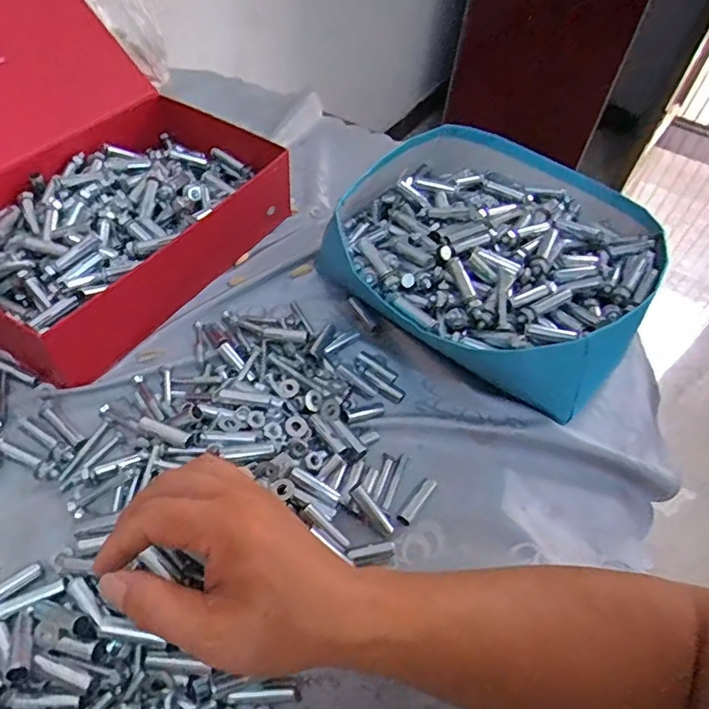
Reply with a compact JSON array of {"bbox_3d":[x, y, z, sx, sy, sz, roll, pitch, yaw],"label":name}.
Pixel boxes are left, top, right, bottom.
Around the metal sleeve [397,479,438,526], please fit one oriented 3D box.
[{"bbox_3d":[0.046,0.109,0.410,0.011,0.007,0.042,34,56,19],"label":"metal sleeve"}]

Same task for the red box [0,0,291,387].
[{"bbox_3d":[-0.299,-0.212,0.498,0.382,0.204,0.299,29,54,15],"label":"red box"}]

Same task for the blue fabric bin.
[{"bbox_3d":[0.130,-0.091,0.525,0.281,0.087,0.290,34,56,19],"label":"blue fabric bin"}]

